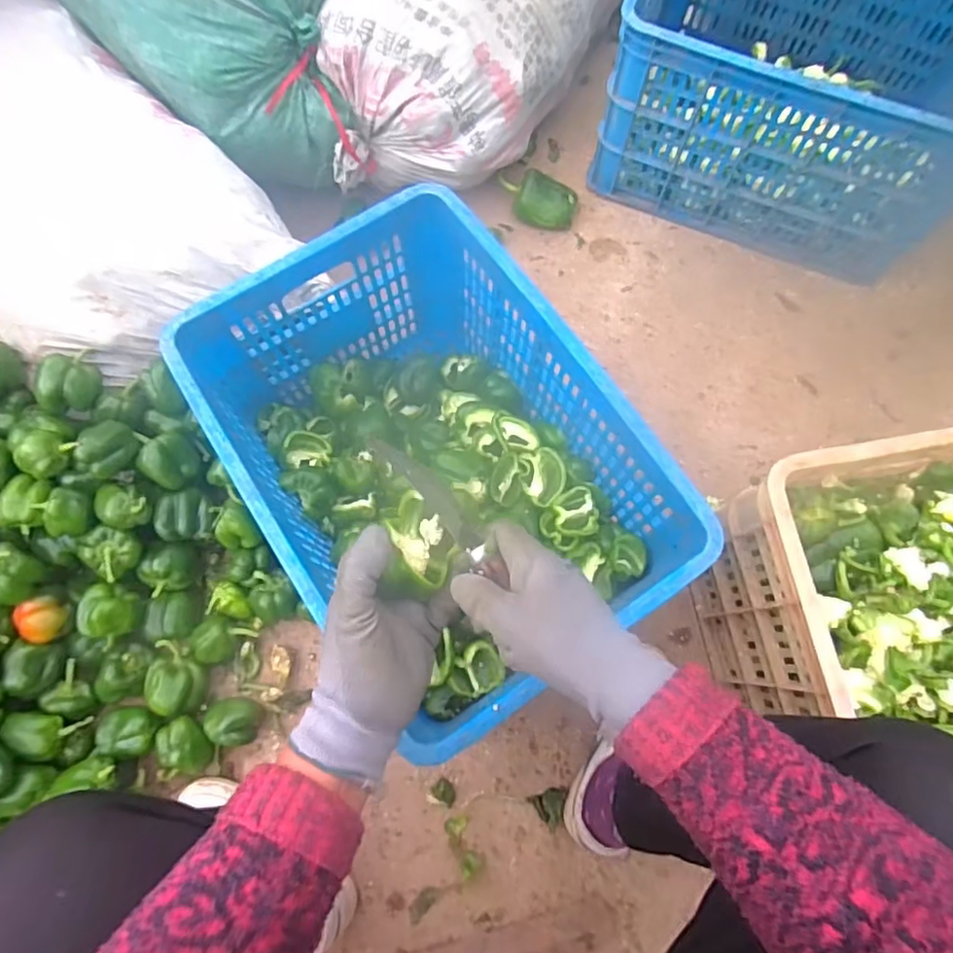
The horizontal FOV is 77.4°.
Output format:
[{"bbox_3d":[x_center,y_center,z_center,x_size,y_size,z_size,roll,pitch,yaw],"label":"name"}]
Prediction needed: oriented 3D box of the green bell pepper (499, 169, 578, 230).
[{"bbox_3d":[0.099,-0.448,0.967,0.126,0.058,0.067,11,74,3],"label":"green bell pepper"}]

